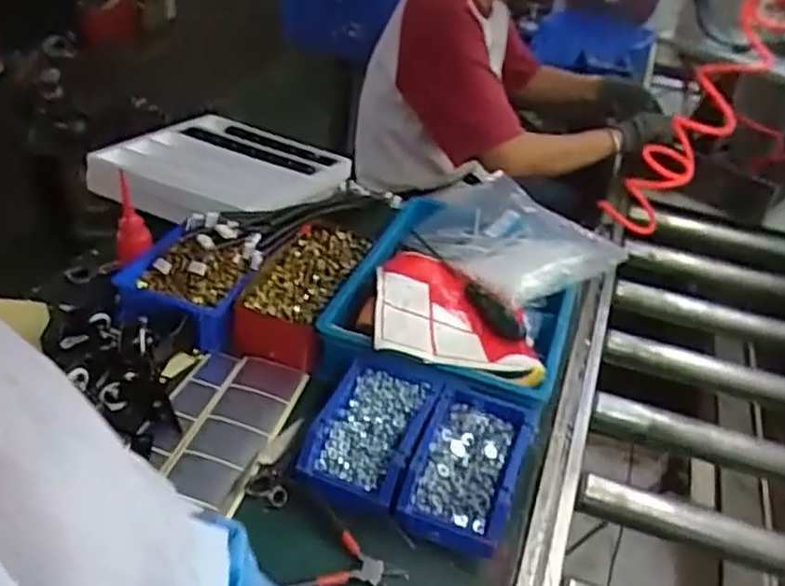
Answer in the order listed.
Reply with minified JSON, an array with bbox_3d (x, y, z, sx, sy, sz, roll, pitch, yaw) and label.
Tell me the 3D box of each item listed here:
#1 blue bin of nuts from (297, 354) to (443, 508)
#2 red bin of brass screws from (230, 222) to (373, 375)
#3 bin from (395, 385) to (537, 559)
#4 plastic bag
[{"bbox_3d":[-0.022,0.143,0.765,0.103,0.055,0.154,16,37,13],"label":"blue bin of nuts"},{"bbox_3d":[-0.115,-0.007,0.964,0.119,0.066,0.238,12,36,9],"label":"red bin of brass screws"},{"bbox_3d":[0.079,0.184,0.755,0.107,0.067,0.164,16,37,14],"label":"bin"},{"bbox_3d":[0.164,-0.079,1.044,0.202,0.059,0.264,-21,43,-32],"label":"plastic bag"}]

